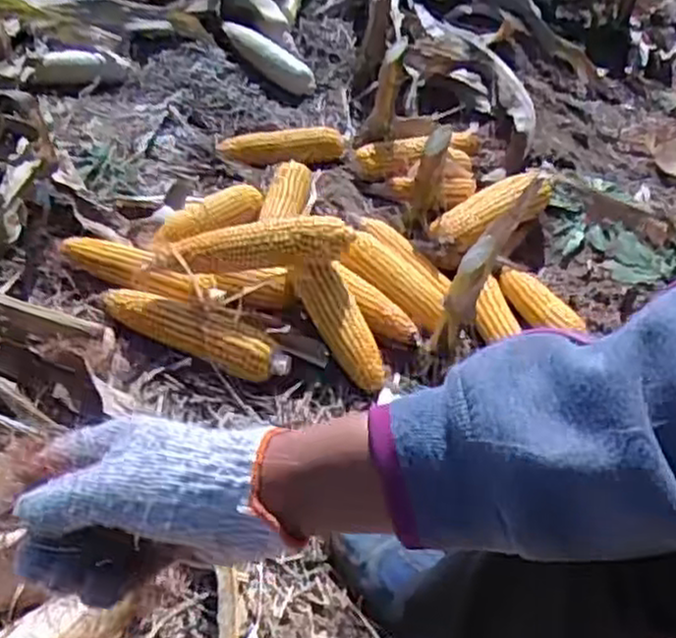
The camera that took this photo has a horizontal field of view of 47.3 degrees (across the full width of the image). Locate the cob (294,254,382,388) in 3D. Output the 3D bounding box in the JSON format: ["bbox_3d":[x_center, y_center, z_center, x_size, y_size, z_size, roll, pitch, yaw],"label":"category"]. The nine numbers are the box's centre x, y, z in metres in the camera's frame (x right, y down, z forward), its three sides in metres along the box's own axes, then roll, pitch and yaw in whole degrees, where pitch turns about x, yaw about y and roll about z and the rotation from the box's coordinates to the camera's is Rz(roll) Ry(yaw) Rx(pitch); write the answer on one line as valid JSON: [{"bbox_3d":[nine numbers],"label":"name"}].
[{"bbox_3d":[0.006,0.003,0.941,0.052,0.040,0.172,-26,83,-32],"label":"cob"}]

